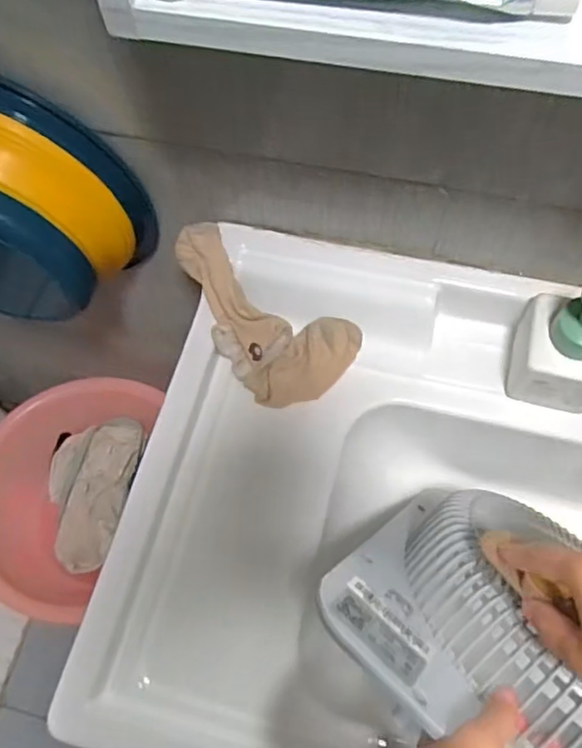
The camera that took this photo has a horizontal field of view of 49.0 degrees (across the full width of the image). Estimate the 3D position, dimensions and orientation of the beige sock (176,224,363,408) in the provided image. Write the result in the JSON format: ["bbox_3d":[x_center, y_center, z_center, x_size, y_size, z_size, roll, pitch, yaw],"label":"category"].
[{"bbox_3d":[-0.033,-0.056,0.597,0.196,0.039,0.105,45,73,-4],"label":"beige sock"}]

